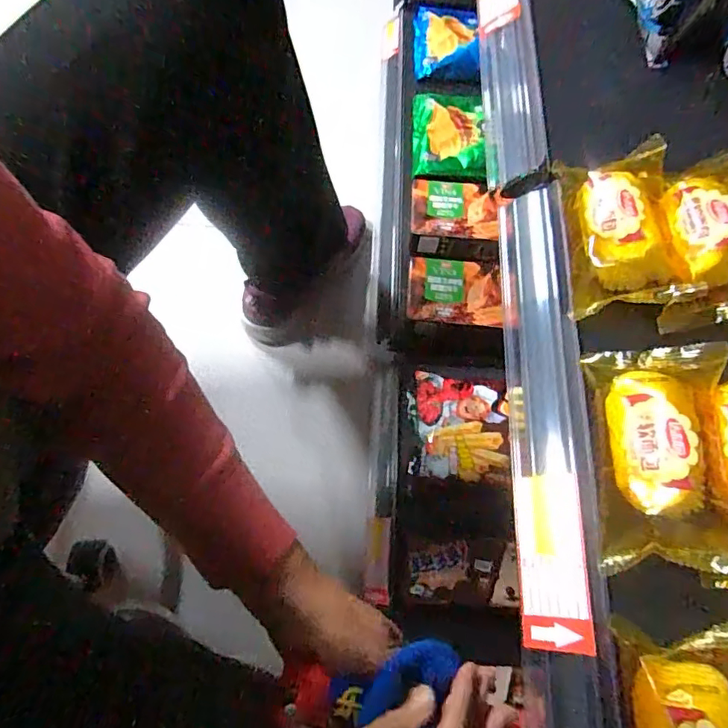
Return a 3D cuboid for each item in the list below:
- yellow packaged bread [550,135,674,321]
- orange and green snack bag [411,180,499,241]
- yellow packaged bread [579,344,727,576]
[{"bbox_3d":[0.167,-0.090,0.338,0.068,0.041,0.114,5,68,-1],"label":"yellow packaged bread"},{"bbox_3d":[0.123,-0.208,0.724,0.117,0.040,0.089,7,68,-1],"label":"orange and green snack bag"},{"bbox_3d":[0.160,0.047,0.279,0.065,0.040,0.120,4,68,-2],"label":"yellow packaged bread"}]

